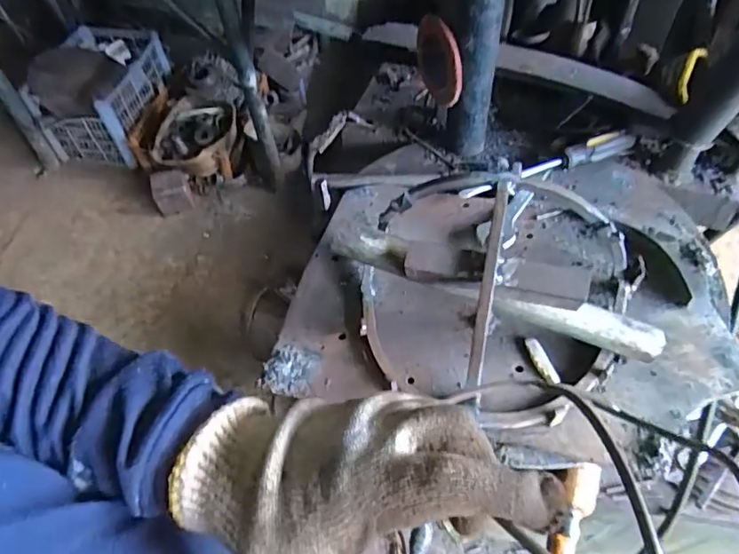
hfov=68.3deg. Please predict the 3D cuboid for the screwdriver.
[{"bbox_3d":[0.220,-0.132,0.652,0.252,0.028,0.022,-23,58,-12],"label":"screwdriver"}]

